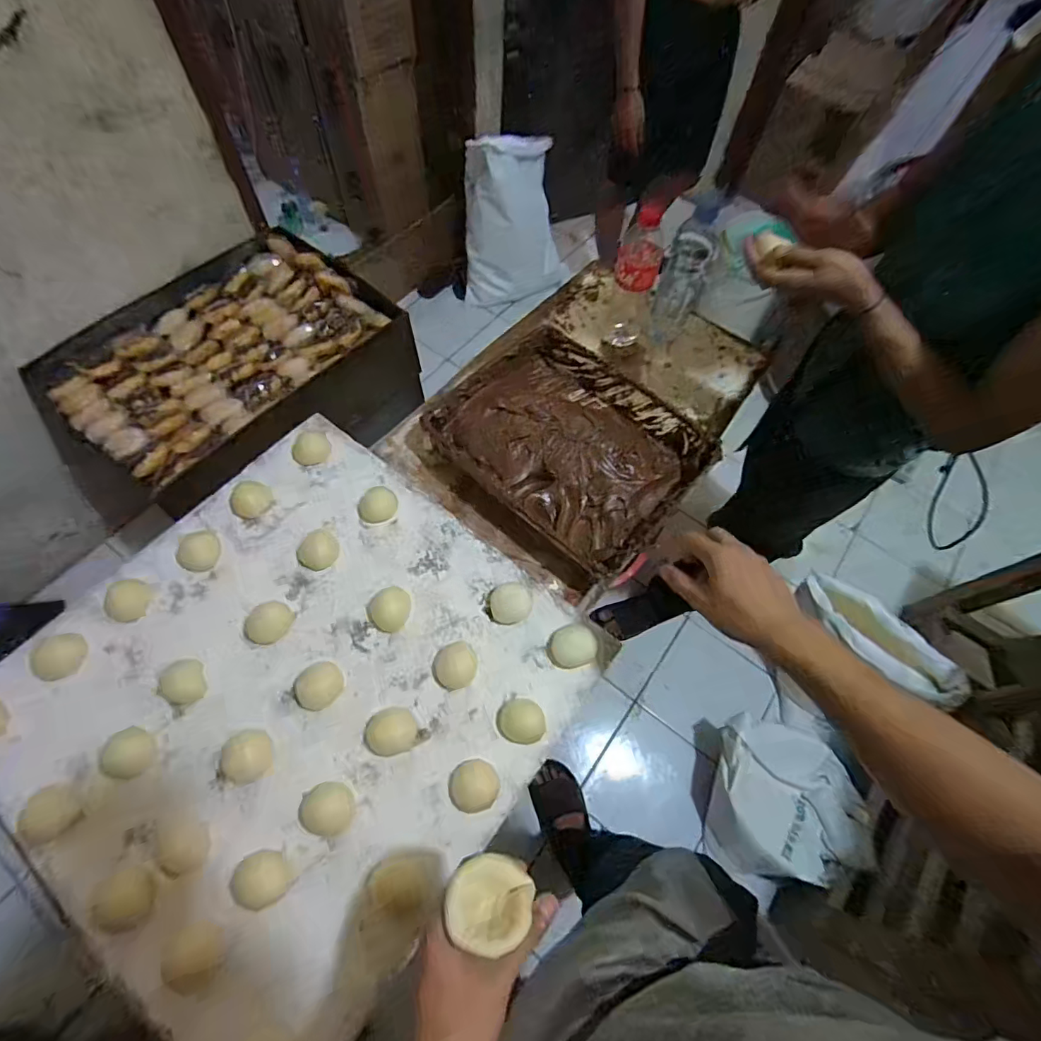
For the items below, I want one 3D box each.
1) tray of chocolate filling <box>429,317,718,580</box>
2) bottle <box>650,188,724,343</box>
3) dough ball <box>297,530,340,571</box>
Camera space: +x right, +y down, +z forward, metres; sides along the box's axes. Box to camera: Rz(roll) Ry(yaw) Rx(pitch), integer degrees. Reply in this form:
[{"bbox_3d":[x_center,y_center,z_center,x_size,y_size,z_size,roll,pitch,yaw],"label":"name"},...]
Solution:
[{"bbox_3d":[0.075,-0.117,0.745,0.351,0.061,0.266,38,66,17],"label":"tray of chocolate filling"},{"bbox_3d":[0.253,-0.380,0.803,0.066,0.211,0.074,18,64,6],"label":"bottle"},{"bbox_3d":[-0.268,0.040,0.671,0.048,0.032,0.050,1,61,-2],"label":"dough ball"}]

